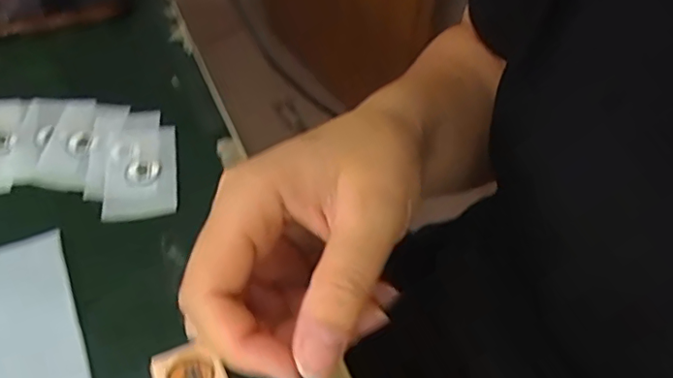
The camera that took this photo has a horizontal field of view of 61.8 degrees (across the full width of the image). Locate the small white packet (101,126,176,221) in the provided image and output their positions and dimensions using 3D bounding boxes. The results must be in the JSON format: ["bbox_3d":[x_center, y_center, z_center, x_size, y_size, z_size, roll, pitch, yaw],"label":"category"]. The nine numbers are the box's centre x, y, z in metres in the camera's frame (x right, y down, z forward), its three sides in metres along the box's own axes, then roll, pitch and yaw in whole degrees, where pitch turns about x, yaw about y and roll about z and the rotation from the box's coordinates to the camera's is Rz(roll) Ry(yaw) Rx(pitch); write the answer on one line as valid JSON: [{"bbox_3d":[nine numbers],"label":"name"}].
[{"bbox_3d":[-0.119,-0.013,0.340,0.042,0.004,0.073,-7,47,-11],"label":"small white packet"}]

